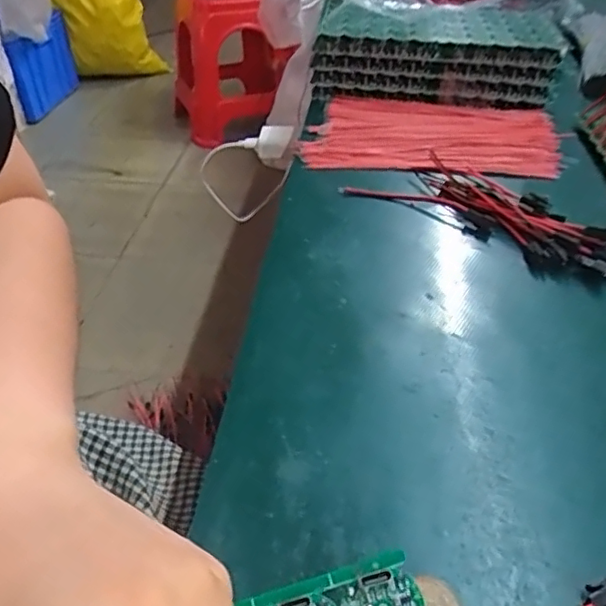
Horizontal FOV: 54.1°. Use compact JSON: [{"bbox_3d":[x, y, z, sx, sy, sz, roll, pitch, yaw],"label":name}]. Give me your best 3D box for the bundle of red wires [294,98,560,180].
[{"bbox_3d":[0.100,-0.132,0.454,0.188,0.014,0.115,4,39,6],"label":"bundle of red wires"}]

